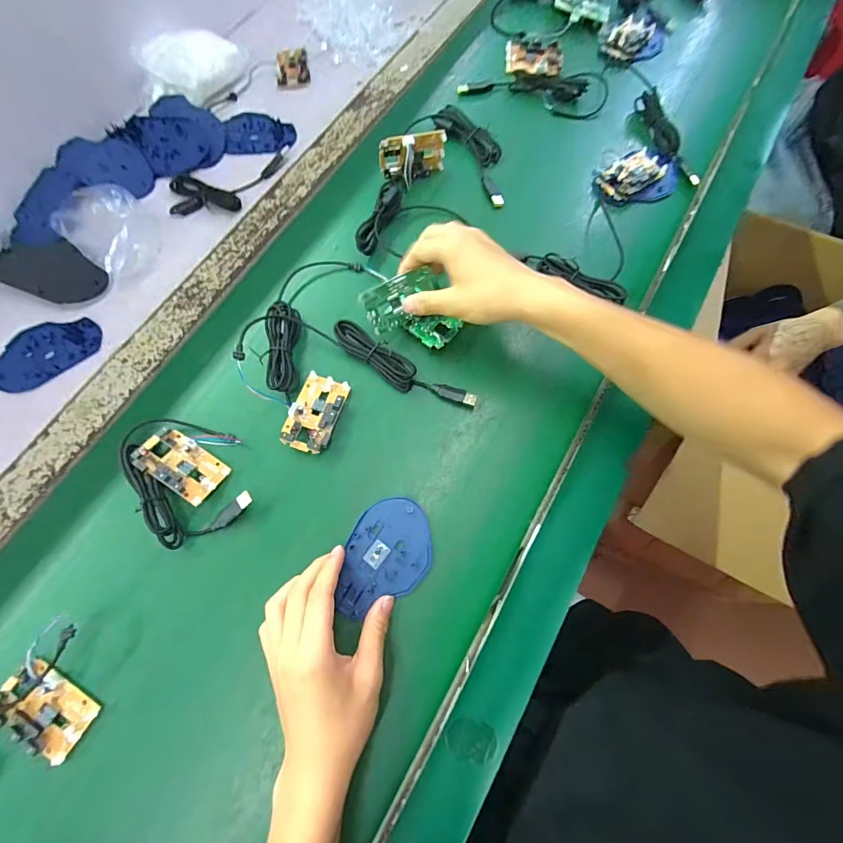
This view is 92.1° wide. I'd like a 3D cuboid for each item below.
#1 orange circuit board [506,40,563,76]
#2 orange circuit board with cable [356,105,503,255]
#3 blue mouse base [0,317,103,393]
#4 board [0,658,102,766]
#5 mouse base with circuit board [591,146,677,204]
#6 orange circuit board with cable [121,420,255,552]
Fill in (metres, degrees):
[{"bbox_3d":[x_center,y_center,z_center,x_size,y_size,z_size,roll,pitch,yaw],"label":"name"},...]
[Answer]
[{"bbox_3d":[0.158,-0.509,0.571,0.079,0.012,0.054,12,72,4],"label":"orange circuit board"},{"bbox_3d":[0.023,-0.289,0.477,0.146,0.046,0.227,10,72,3],"label":"orange circuit board with cable"},{"bbox_3d":[-0.395,-0.074,0.425,0.108,0.005,0.069,-25,73,-8],"label":"blue mouse base"},{"bbox_3d":[-0.299,0.227,0.321,0.072,0.012,0.045,32,74,10],"label":"board"},{"bbox_3d":[0.270,-0.301,0.505,0.106,0.015,0.073,-39,76,-12],"label":"mouse base with circuit board"},{"bbox_3d":[-0.219,0.044,0.375,0.094,0.025,0.125,-23,73,-8],"label":"orange circuit board with cable"}]

